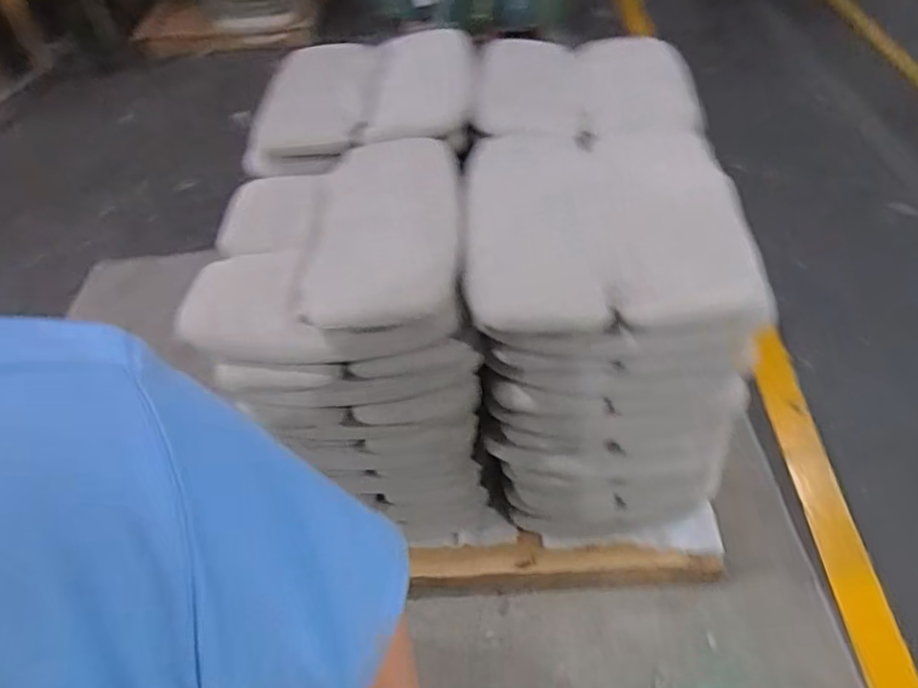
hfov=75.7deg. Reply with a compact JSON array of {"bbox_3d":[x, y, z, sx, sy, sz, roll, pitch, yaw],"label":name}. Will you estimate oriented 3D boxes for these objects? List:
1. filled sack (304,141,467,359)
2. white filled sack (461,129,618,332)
[{"bbox_3d":[-0.122,-0.174,0.966,0.241,0.107,0.412,-3,48,0],"label":"filled sack"},{"bbox_3d":[0.113,-0.202,0.935,0.217,0.077,0.431,-1,48,1],"label":"white filled sack"}]

